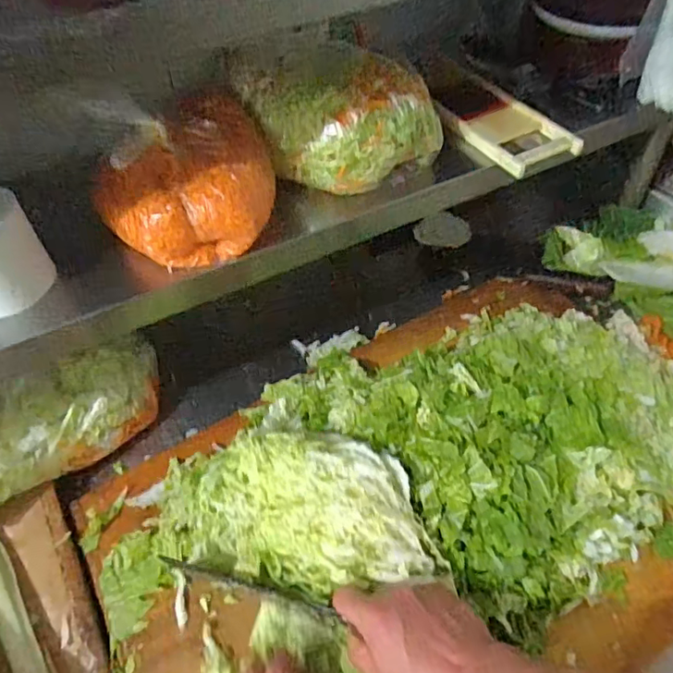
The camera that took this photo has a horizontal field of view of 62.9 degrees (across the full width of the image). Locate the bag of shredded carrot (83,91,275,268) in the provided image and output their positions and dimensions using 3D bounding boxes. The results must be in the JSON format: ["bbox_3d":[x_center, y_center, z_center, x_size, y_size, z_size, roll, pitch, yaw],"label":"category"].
[{"bbox_3d":[-0.159,-0.176,0.574,0.179,0.097,0.196,-7,50,-5],"label":"bag of shredded carrot"}]

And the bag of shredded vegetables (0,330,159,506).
[{"bbox_3d":[-0.342,0.099,0.637,0.100,0.121,0.315,36,45,27],"label":"bag of shredded vegetables"}]

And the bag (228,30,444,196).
[{"bbox_3d":[0.008,-0.258,0.619,0.200,0.105,0.166,-22,53,-16],"label":"bag"}]

